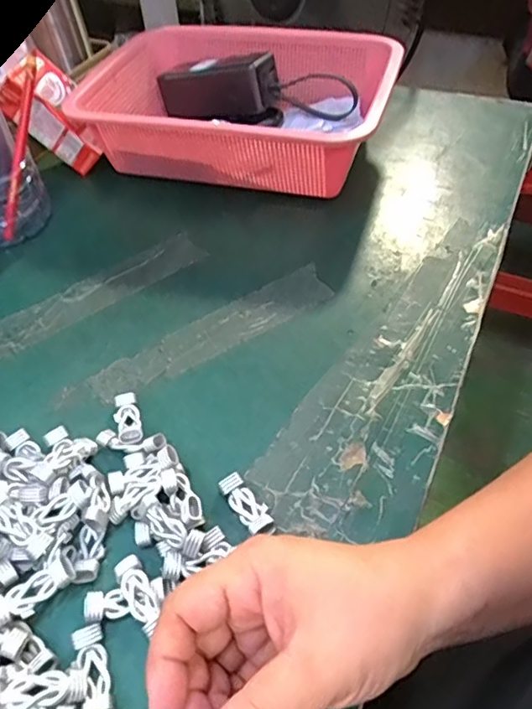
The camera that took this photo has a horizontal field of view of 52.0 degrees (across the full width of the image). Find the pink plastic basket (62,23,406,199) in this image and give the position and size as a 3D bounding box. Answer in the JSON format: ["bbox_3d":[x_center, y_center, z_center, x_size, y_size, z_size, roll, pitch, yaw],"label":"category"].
[{"bbox_3d":[-0.019,-0.255,0.568,0.289,0.090,0.215,12,51,15],"label":"pink plastic basket"}]

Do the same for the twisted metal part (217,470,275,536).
[{"bbox_3d":[-0.011,0.088,0.323,0.016,0.010,0.043,-30,53,-20],"label":"twisted metal part"}]

